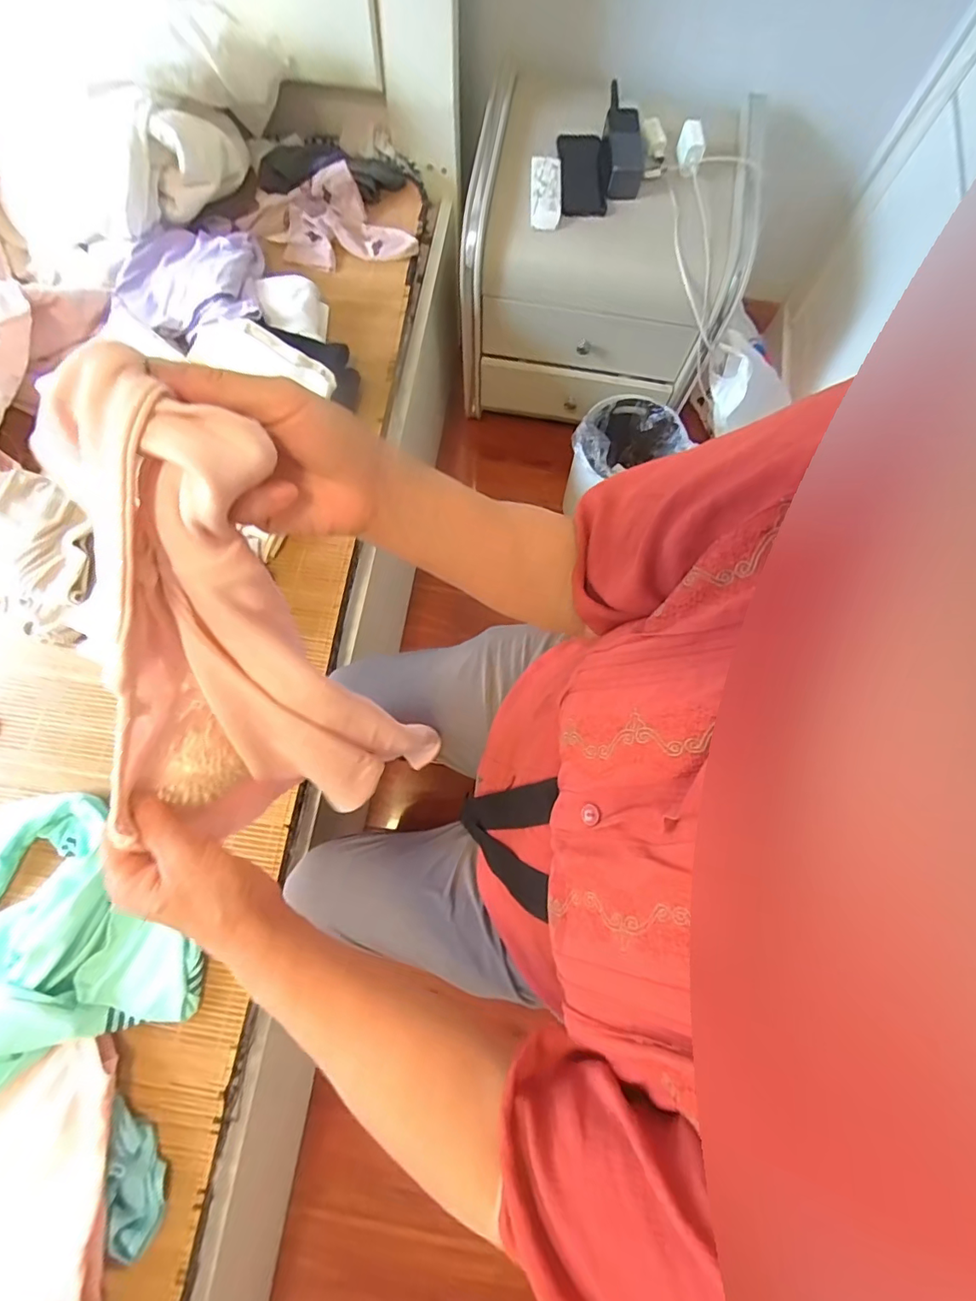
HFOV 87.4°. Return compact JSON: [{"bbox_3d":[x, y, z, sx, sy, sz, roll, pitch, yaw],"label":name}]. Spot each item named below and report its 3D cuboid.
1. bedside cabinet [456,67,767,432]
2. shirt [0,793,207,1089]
[{"bbox_3d":[0.222,-0.771,1.050,0.486,0.390,0.388,11,76,1],"label":"bedside cabinet"},{"bbox_3d":[-0.563,0.365,0.579,0.328,0.088,0.333,-43,81,-11],"label":"shirt"}]

